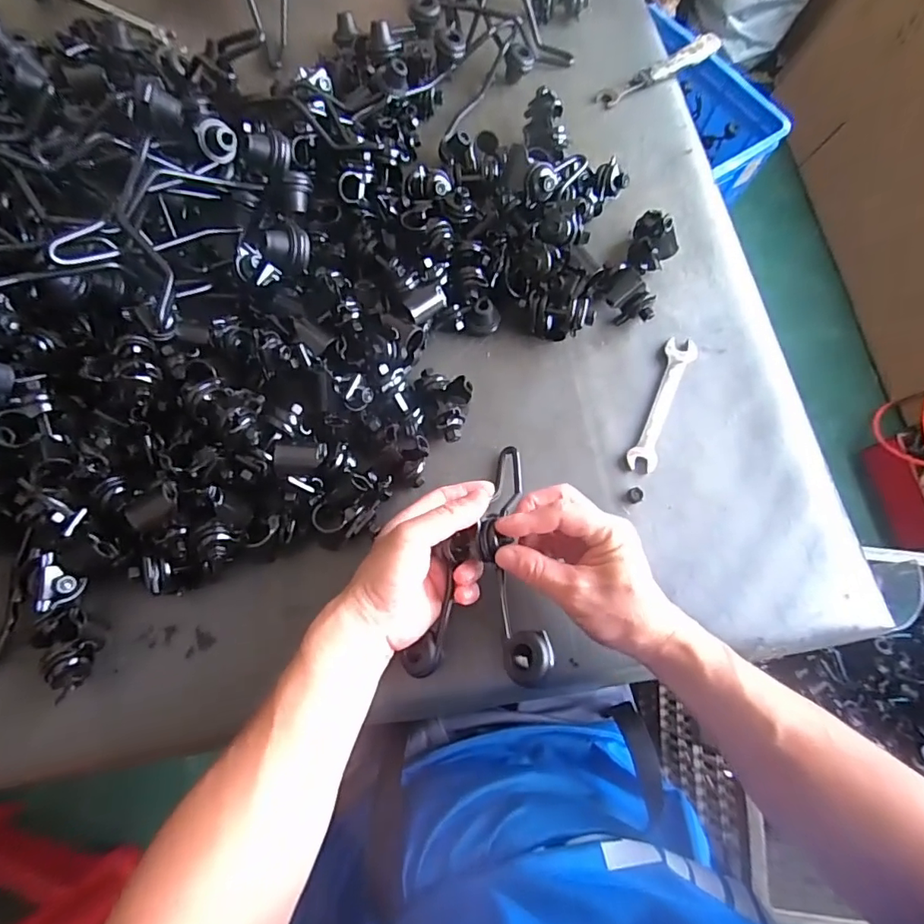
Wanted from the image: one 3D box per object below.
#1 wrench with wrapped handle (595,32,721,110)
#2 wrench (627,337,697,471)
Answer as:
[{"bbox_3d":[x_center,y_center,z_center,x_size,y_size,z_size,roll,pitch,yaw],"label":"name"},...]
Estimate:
[{"bbox_3d":[0.232,-0.459,0.599,0.164,0.023,0.026,-29,75,-11],"label":"wrench with wrapped handle"},{"bbox_3d":[0.186,-0.056,0.474,0.027,0.010,0.144,24,72,6],"label":"wrench"}]

